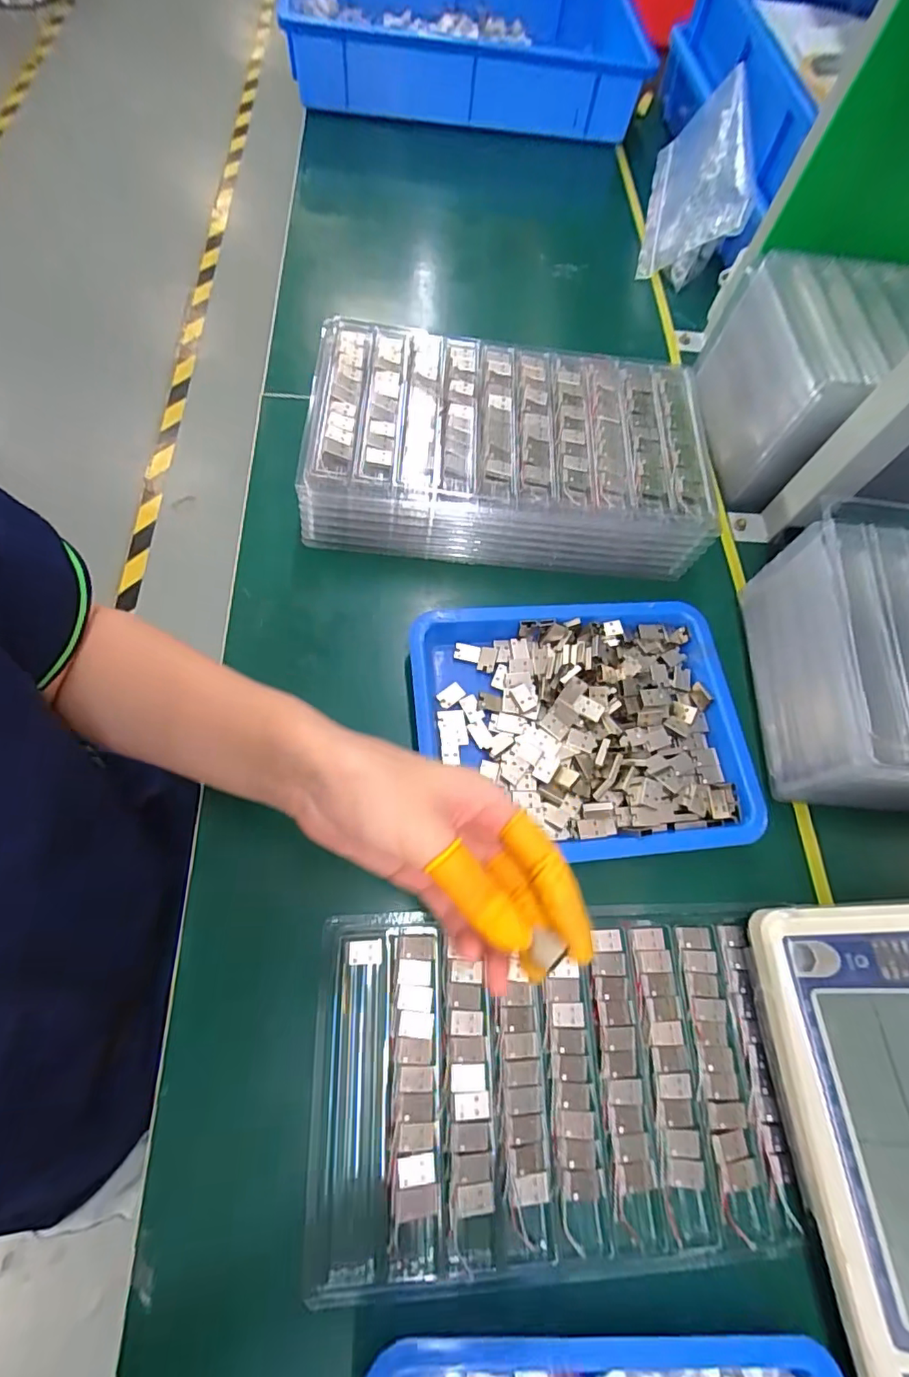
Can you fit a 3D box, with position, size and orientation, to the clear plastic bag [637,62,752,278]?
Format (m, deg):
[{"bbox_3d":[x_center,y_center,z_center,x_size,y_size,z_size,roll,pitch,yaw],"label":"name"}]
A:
[{"bbox_3d":[0.249,-0.522,0.567,0.029,0.108,0.151,9,84,-34],"label":"clear plastic bag"}]

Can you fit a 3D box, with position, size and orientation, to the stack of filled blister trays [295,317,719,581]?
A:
[{"bbox_3d":[0.042,-0.186,0.423,0.293,0.060,0.165,5,67,-4],"label":"stack of filled blister trays"}]

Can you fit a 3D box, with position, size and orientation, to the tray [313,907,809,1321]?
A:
[{"bbox_3d":[0.052,0.209,0.294,0.245,0.019,0.158,1,67,-6],"label":"tray"}]

